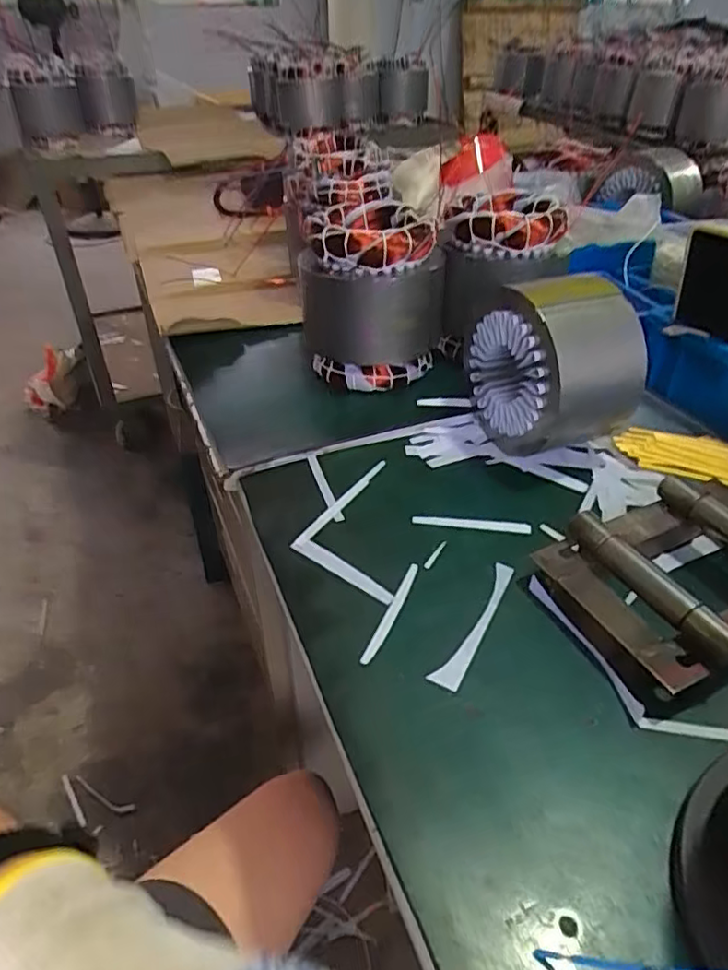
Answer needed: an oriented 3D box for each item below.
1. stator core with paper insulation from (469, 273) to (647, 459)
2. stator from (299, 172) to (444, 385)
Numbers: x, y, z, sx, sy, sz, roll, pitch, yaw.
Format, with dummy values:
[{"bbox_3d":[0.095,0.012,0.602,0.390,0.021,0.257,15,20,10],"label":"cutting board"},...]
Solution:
[{"bbox_3d":[0.170,-0.112,0.562,0.101,0.143,0.136,-17,42,-16],"label":"stator core with paper insulation"},{"bbox_3d":[0.011,-0.205,0.664,0.146,0.159,0.133,-9,41,-8],"label":"stator"}]

